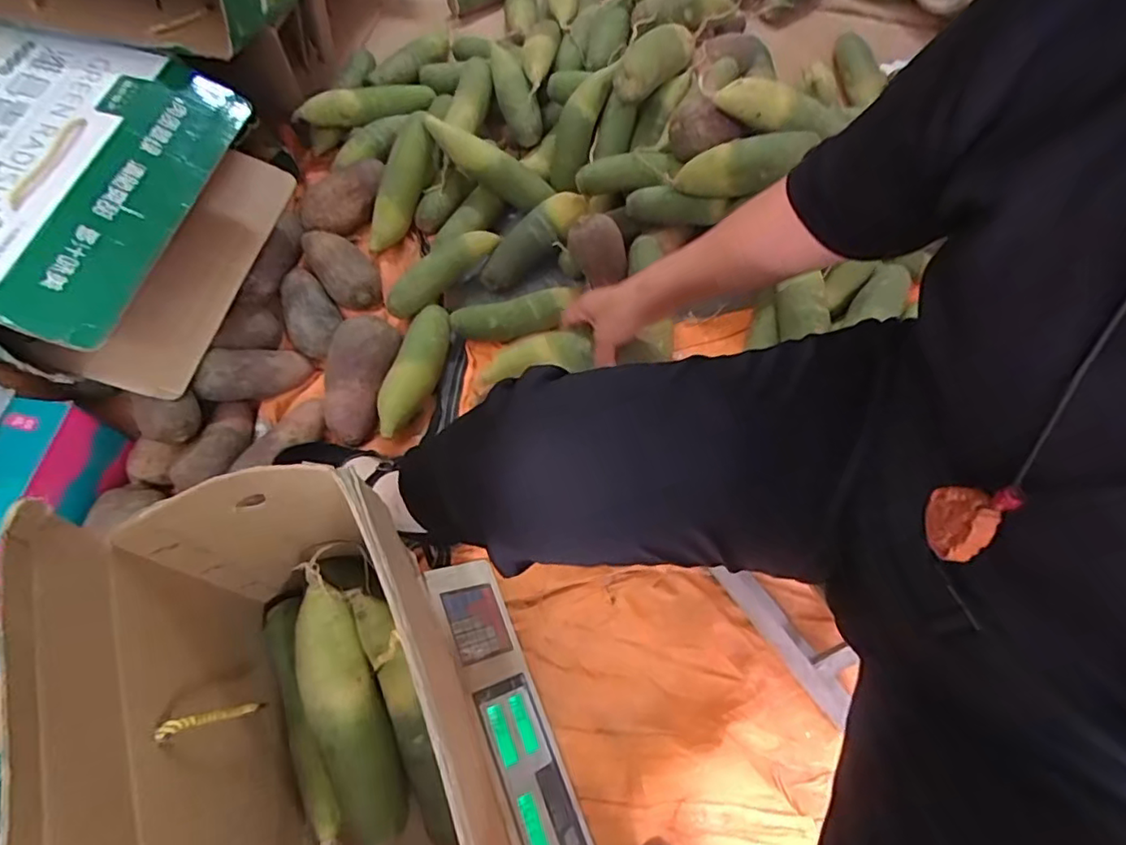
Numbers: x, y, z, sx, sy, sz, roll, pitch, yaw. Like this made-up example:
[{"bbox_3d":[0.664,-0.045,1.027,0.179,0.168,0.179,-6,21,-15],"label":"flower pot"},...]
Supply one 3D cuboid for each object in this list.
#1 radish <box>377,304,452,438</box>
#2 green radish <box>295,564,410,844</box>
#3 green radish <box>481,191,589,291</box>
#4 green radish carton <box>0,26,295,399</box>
[{"bbox_3d":[-0.188,-0.071,0.740,0.056,0.048,0.194,12,67,3],"label":"radish"},{"bbox_3d":[-0.170,0.220,0.451,0.060,0.049,0.208,-15,71,-25],"label":"green radish"},{"bbox_3d":[-0.045,-0.264,0.829,0.186,0.045,0.054,-41,73,6],"label":"green radish"},{"bbox_3d":[-0.570,-0.233,0.658,0.355,0.181,0.360,13,67,3],"label":"green radish carton"}]

